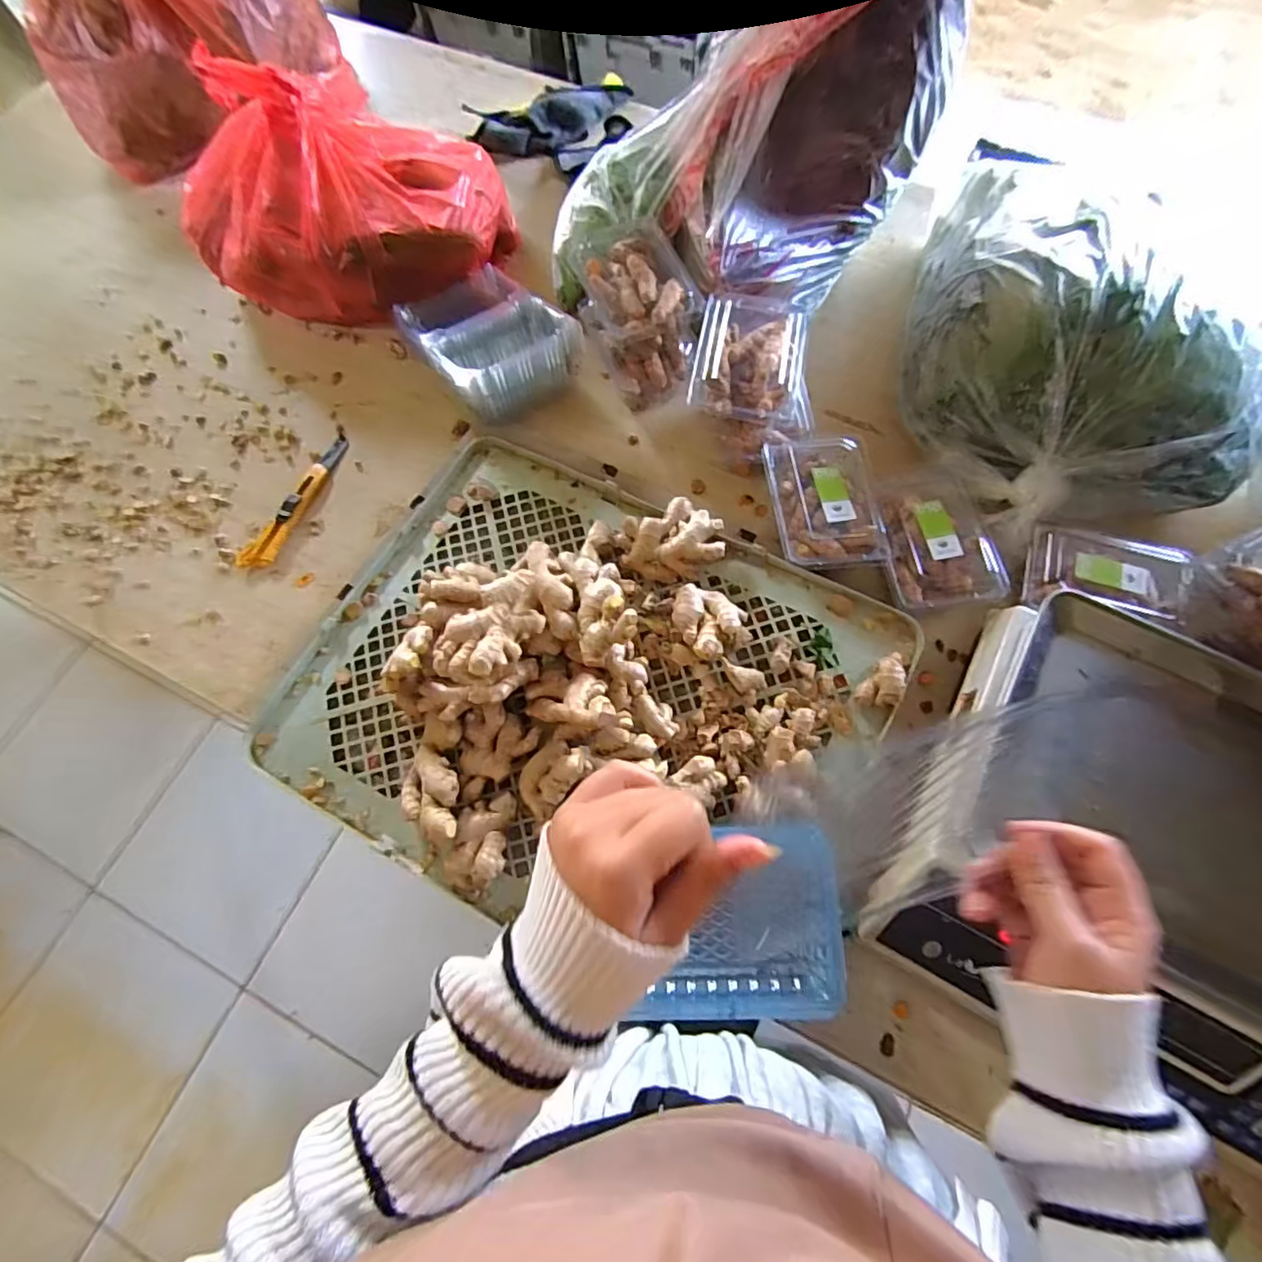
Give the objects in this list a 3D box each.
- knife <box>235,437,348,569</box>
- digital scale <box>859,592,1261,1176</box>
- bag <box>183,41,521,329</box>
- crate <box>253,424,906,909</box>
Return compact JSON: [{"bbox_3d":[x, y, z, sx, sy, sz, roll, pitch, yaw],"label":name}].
[{"bbox_3d":[-0.369,-0.145,0.655,0.033,0.015,0.181,22,72,9],"label":"knife"},{"bbox_3d":[0.408,0.169,0.450,0.346,0.082,0.324,27,73,11],"label":"digital scale"},{"bbox_3d":[-0.335,-0.509,0.704,0.350,0.185,0.267,-33,72,-10],"label":"bag"},{"bbox_3d":[-0.046,0.045,0.529,0.501,0.097,0.398,26,73,11],"label":"crate"}]

